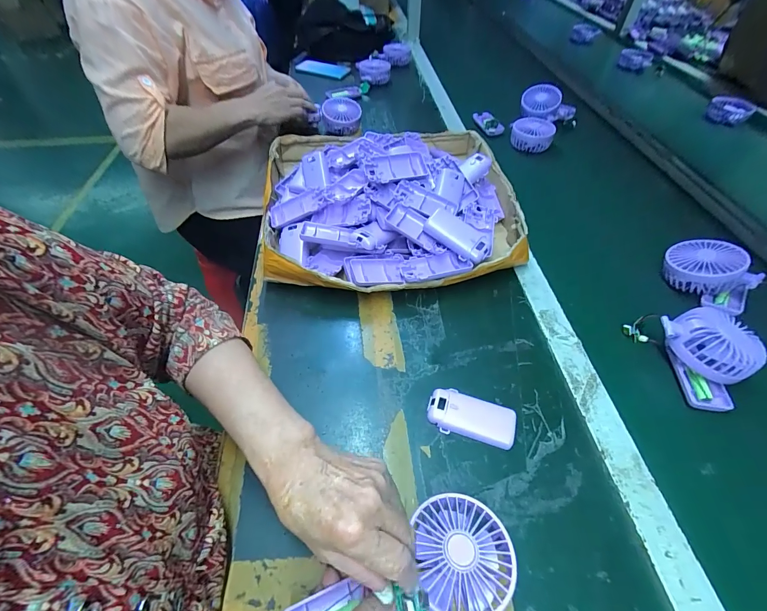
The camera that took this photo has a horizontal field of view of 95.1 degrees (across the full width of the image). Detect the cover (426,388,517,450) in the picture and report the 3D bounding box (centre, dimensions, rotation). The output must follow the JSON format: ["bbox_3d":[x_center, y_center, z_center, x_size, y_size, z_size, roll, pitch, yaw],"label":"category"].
[{"bbox_3d":[0.096,0.123,0.388,0.093,0.017,0.046,13,51,10],"label":"cover"}]

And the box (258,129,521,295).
[{"bbox_3d":[0.010,-0.190,0.582,0.390,0.103,0.398,-6,51,-5],"label":"box"}]

